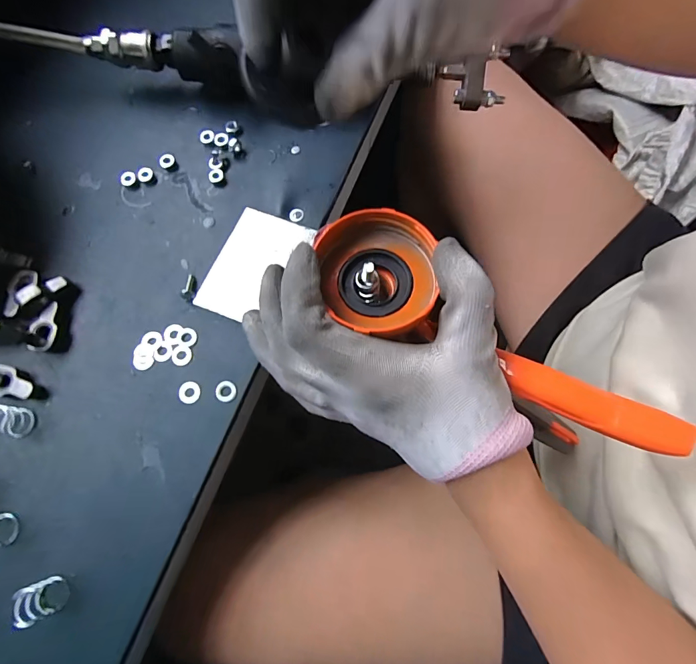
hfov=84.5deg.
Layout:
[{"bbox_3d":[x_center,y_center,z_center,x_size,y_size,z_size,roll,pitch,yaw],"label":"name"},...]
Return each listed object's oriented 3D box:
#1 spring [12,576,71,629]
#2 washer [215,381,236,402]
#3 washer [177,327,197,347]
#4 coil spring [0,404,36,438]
[{"bbox_3d":[-0.149,0.130,0.187,0.014,0.020,0.017,-24,75,-7],"label":"spring"},{"bbox_3d":[-0.072,0.034,0.224,0.012,0.004,0.012,0,74,0],"label":"washer"},{"bbox_3d":[-0.099,0.003,0.234,0.012,0.004,0.011,0,74,0],"label":"washer"},{"bbox_3d":[-0.190,0.049,0.213,0.013,0.021,0.016,10,74,2],"label":"coil spring"}]

